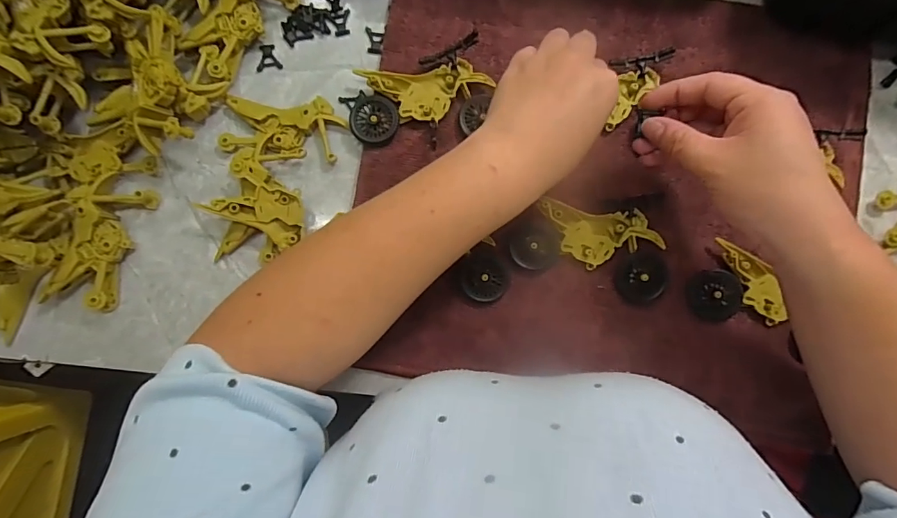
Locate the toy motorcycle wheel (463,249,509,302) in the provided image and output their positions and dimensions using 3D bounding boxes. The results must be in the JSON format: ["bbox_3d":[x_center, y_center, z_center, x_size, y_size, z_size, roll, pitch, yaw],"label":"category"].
[{"bbox_3d":[0.028,0.012,0.347,0.033,0.008,0.037,5,84,0],"label":"toy motorcycle wheel"}]

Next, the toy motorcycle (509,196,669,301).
[{"bbox_3d":[0.112,-0.011,0.350,0.120,0.012,0.060,17,85,1],"label":"toy motorcycle"}]

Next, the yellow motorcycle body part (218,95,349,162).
[{"bbox_3d":[-0.130,-0.105,0.362,0.091,0.011,0.048,7,85,1],"label":"yellow motorcycle body part"}]

